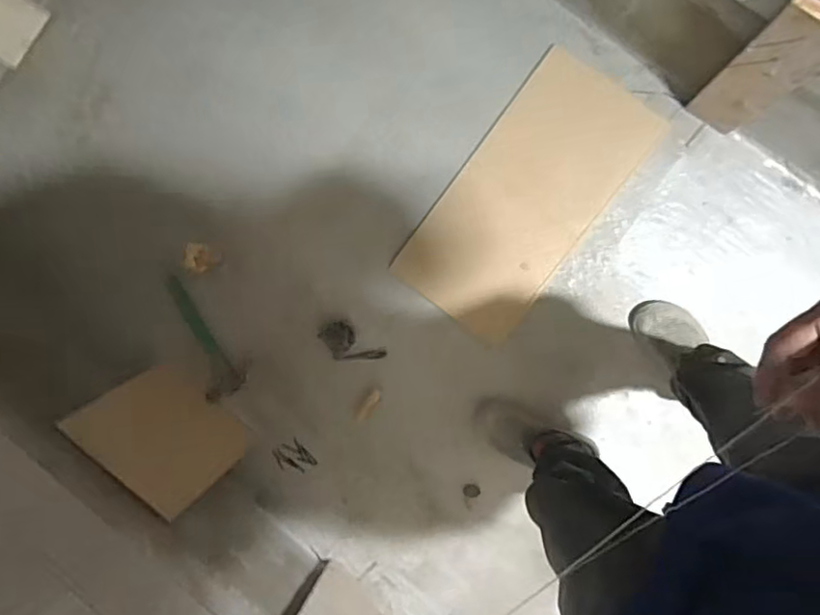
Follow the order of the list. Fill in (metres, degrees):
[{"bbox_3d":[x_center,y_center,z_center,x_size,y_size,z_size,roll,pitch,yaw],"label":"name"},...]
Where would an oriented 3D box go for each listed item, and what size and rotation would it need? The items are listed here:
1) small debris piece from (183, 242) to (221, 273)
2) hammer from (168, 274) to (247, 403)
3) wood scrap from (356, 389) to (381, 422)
[{"bbox_3d":[-0.460,-0.110,1.323,0.054,0.078,0.062,8,92,7],"label":"small debris piece"},{"bbox_3d":[-0.477,0.057,1.379,0.086,0.056,0.312,-24,90,8],"label":"hammer"},{"bbox_3d":[-0.096,0.227,1.351,0.029,0.048,0.080,37,97,4],"label":"wood scrap"}]

